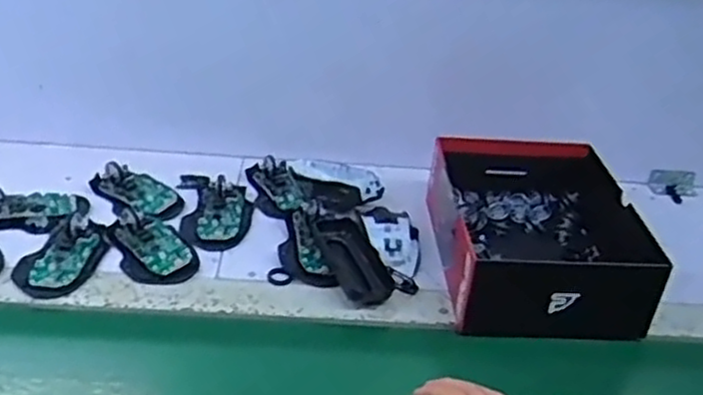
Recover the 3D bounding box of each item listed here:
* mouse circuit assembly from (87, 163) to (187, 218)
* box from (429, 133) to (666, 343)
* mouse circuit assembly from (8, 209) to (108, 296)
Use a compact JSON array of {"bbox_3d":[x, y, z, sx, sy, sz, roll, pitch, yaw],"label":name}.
[{"bbox_3d":[-0.242,-0.010,0.839,0.072,0.023,0.107,-22,42,-35],"label":"mouse circuit assembly"},{"bbox_3d":[0.187,0.031,0.770,0.189,0.079,0.244,4,33,-2],"label":"box"},{"bbox_3d":[-0.292,0.054,0.735,0.066,0.023,0.106,9,33,6],"label":"mouse circuit assembly"}]

